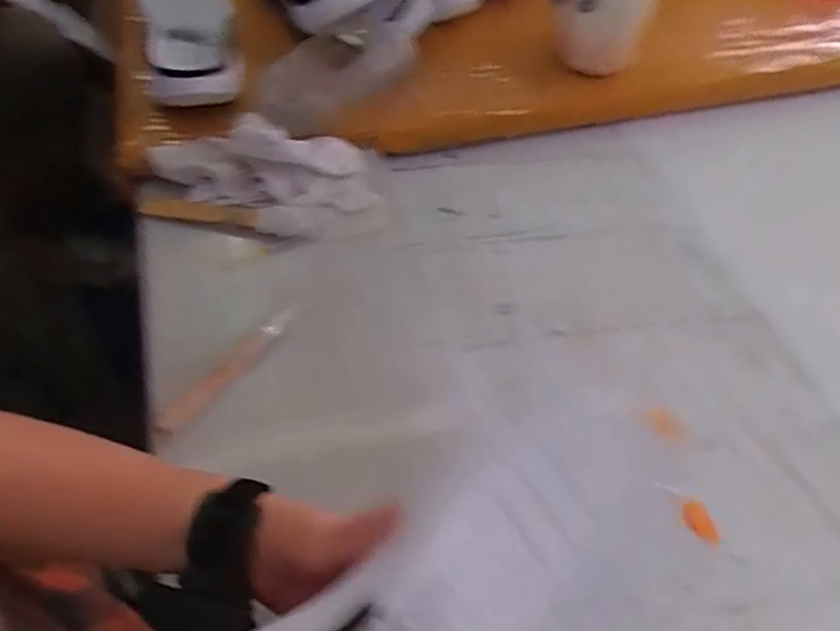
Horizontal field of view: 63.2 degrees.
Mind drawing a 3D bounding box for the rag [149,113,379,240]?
[{"bbox_3d":[-0.158,-0.162,0.707,0.218,0.060,0.132,22,52,15],"label":"rag"}]

